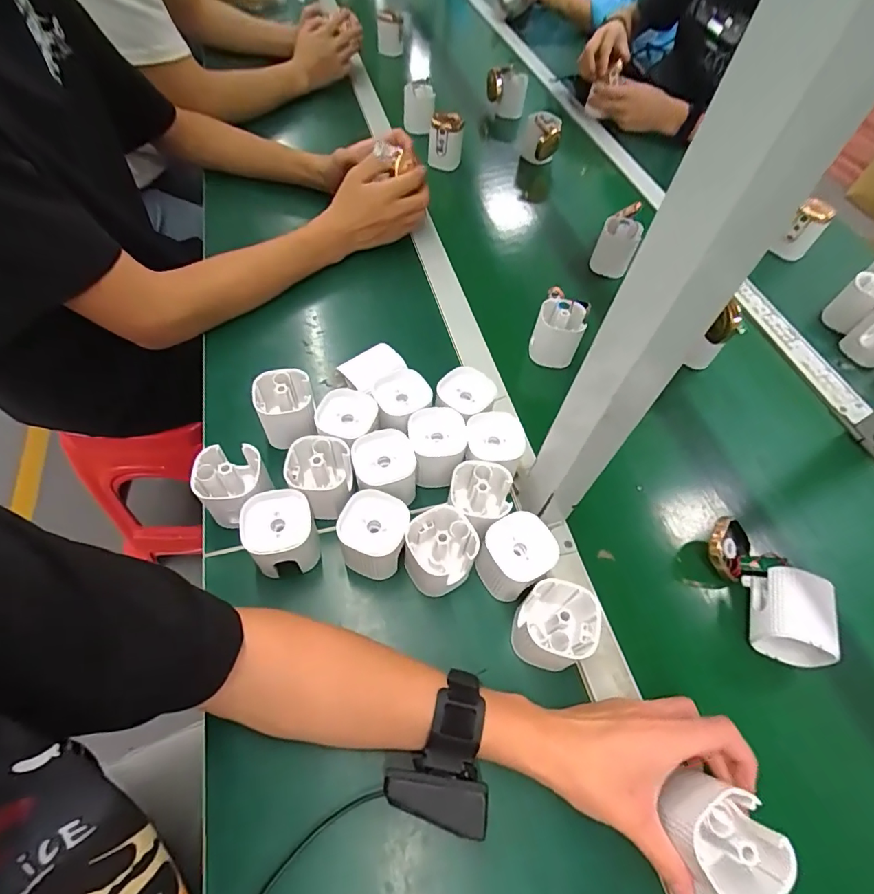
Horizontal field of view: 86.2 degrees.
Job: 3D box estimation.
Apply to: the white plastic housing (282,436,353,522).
[{"bbox_3d":[-0.106,0.032,0.431,0.057,0.061,0.064,-7,58,-9],"label":"white plastic housing"}]

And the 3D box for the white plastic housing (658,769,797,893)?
[{"bbox_3d":[0.178,0.245,0.292,0.051,0.049,0.062,-31,64,-20],"label":"white plastic housing"}]

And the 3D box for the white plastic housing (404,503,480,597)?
[{"bbox_3d":[0.003,0.093,0.409,0.057,0.077,0.059,3,56,-4],"label":"white plastic housing"}]

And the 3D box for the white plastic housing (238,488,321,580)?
[{"bbox_3d":[-0.132,0.078,0.403,0.058,0.065,0.058,-14,60,-13],"label":"white plastic housing"}]

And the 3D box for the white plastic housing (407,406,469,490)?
[{"bbox_3d":[-0.001,0.002,0.454,0.054,0.058,0.057,-2,58,-6],"label":"white plastic housing"}]

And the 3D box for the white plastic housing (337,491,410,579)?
[{"bbox_3d":[-0.053,0.078,0.405,0.056,0.069,0.056,16,58,5],"label":"white plastic housing"}]

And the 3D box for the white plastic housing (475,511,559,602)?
[{"bbox_3d":[0.066,0.099,0.410,0.056,0.074,0.055,-28,64,-20],"label":"white plastic housing"}]

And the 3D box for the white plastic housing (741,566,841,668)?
[{"bbox_3d":[0.306,0.145,0.404,0.053,0.058,0.066,21,57,8],"label":"white plastic housing"}]

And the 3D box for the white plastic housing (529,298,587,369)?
[{"bbox_3d":[0.146,-0.138,0.571,0.057,0.063,0.053,17,57,5],"label":"white plastic housing"}]

